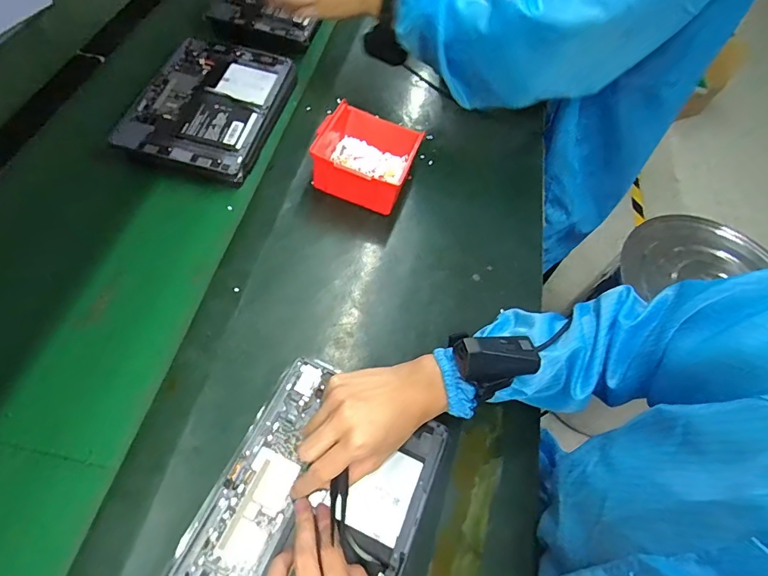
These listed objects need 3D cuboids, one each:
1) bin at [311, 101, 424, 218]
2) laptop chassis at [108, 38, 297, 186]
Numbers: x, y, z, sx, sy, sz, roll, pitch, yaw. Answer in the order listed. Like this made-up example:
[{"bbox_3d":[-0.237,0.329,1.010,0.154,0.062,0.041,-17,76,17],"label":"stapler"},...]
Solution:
[{"bbox_3d":[-0.024,-0.184,0.572,0.124,0.063,0.146,18,61,1],"label":"bin"},{"bbox_3d":[-0.247,-0.261,0.611,0.180,0.034,0.269,9,54,2],"label":"laptop chassis"}]

